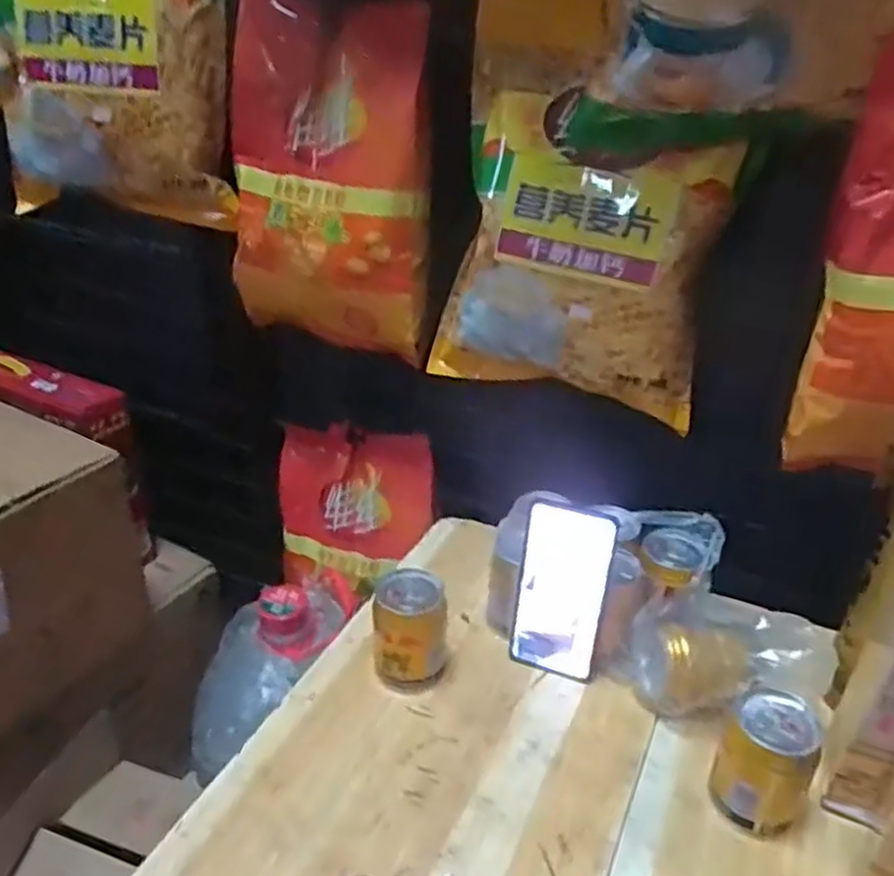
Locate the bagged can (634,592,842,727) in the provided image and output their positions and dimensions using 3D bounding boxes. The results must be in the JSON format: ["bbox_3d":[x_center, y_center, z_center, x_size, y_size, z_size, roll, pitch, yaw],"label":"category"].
[{"bbox_3d":[0.223,0.189,0.651,0.142,0.104,0.091,16,33,24],"label":"bagged can"}]

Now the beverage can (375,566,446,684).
[{"bbox_3d":[-0.032,0.170,0.681,0.061,0.096,0.057,1,30,-1],"label":"beverage can"}]

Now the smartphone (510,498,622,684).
[{"bbox_3d":[0.101,0.135,0.682,0.076,0.163,0.007,13,21,17],"label":"smartphone"}]

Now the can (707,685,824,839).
[{"bbox_3d":[0.234,0.240,0.571,0.062,0.094,0.065,1,30,-1],"label":"can"}]

